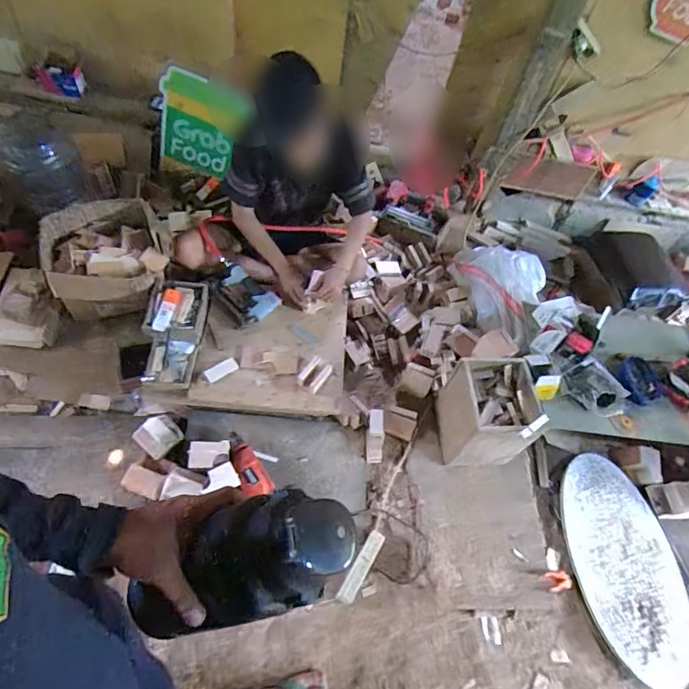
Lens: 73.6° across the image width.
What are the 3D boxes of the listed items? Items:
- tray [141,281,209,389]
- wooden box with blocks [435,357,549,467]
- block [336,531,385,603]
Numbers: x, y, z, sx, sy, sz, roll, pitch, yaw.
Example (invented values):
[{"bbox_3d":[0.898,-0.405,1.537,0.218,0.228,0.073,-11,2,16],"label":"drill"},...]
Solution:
[{"bbox_3d":[-0.526,-0.037,1.415,0.193,0.082,0.349,7,80,0],"label":"tray"},{"bbox_3d":[0.426,0.202,1.408,0.216,0.257,0.255,1,57,-9],"label":"wooden box with blocks"},{"bbox_3d":[0.048,0.625,1.297,0.043,0.032,0.207,31,57,10],"label":"block"}]

